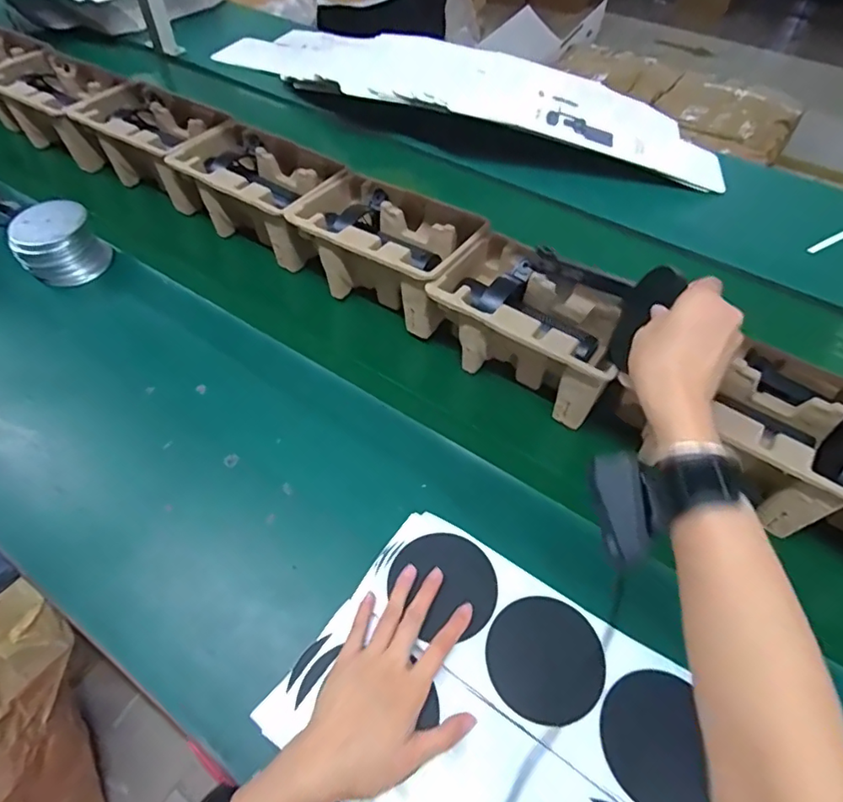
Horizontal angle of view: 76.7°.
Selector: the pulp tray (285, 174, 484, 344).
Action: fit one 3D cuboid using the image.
[{"bbox_3d":[-0.047,-0.198,0.699,0.229,0.105,0.146,30,56,17],"label":"pulp tray"}]

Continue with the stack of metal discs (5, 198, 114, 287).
[{"bbox_3d":[-0.490,-0.212,0.721,0.102,0.073,0.091,-32,60,-24],"label":"stack of metal discs"}]

